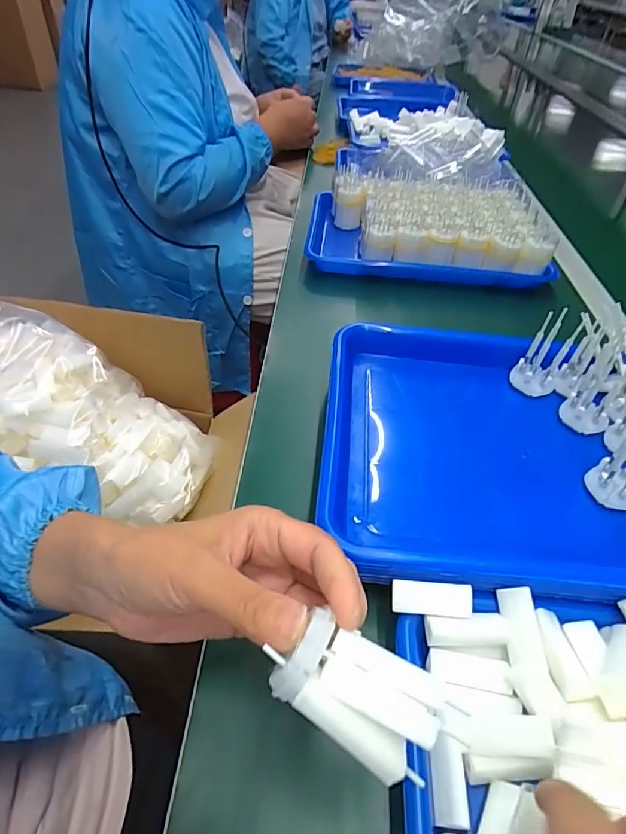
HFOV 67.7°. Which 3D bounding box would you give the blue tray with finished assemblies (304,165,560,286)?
[{"bbox_3d":[0.158,-0.268,0.669,0.312,0.083,0.211,5,45,1],"label":"blue tray with finished assemblies"}]

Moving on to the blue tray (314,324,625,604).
[{"bbox_3d":[0.166,0.027,0.371,0.316,0.042,0.253,7,45,2],"label":"blue tray"}]

